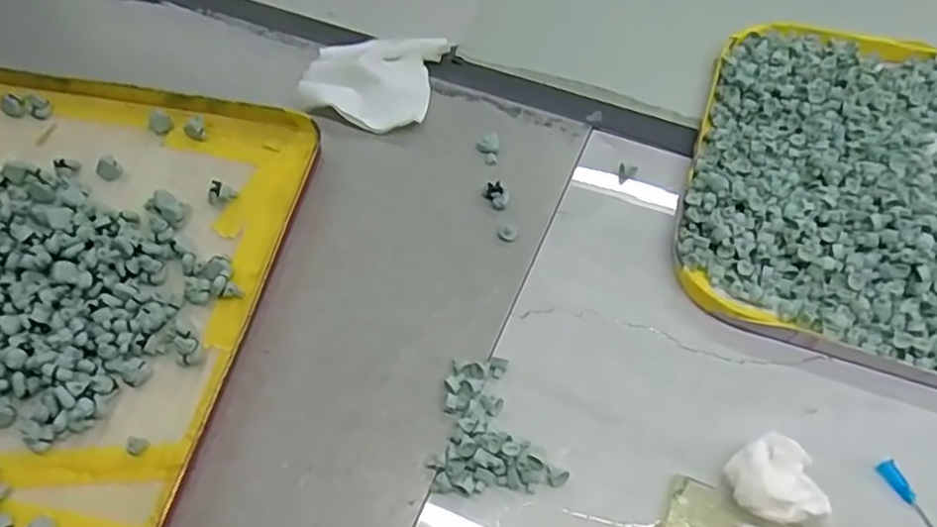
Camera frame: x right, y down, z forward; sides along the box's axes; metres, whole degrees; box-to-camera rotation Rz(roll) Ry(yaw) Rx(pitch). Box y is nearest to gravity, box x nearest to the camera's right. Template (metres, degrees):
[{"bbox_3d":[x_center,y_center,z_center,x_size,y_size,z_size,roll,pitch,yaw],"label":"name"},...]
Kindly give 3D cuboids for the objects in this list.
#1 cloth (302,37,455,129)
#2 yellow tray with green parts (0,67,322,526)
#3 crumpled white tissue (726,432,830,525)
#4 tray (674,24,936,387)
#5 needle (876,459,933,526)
[{"bbox_3d":[-0.057,-0.109,0.397,0.074,0.010,0.070,6,60,6],"label":"cloth"},{"bbox_3d":[-0.222,0.001,0.341,0.254,0.024,0.242,9,60,8],"label":"yellow tray with green parts"},{"bbox_3d":[0.120,0.087,0.272,0.031,0.020,0.033,-5,59,0],"label":"crumpled white tissue"},{"bbox_3d":[0.252,-0.028,0.336,0.270,0.021,0.203,17,61,12],"label":"tray"},{"bbox_3d":[0.179,0.094,0.275,0.007,0.004,0.030,-25,61,-12],"label":"needle"}]

